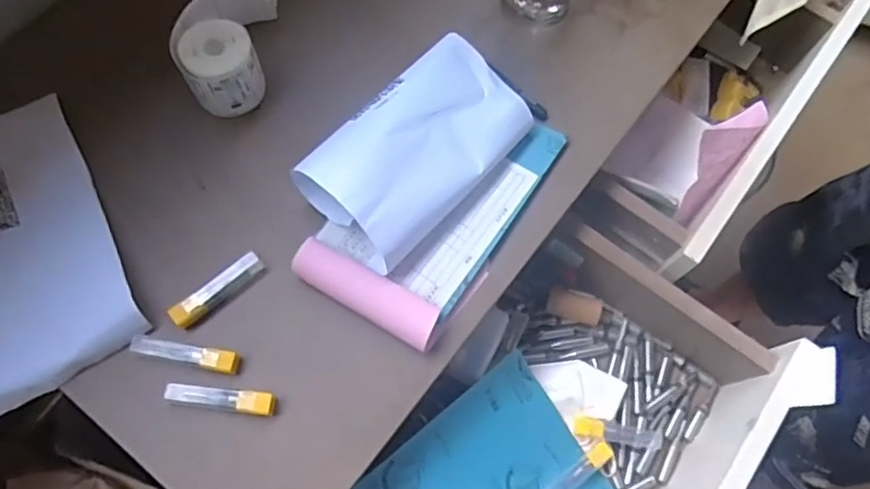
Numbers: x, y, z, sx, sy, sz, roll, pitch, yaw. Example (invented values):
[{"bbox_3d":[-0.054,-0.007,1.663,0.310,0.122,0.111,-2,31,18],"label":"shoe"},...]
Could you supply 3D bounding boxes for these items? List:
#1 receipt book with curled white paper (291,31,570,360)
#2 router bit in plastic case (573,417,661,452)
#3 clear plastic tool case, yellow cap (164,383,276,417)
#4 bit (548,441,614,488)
[{"bbox_3d":[-0.006,-0.060,0.559,0.175,0.074,0.267,36,76,11],"label":"receipt book with curled white paper"},{"bbox_3d":[0.193,0.198,0.651,0.097,0.016,0.019,17,72,-13],"label":"router bit in plastic case"},{"bbox_3d":[-0.177,0.128,0.515,0.085,0.018,0.019,5,72,1],"label":"clear plastic tool case, yellow cap"},{"bbox_3d":[0.144,0.231,0.625,0.093,0.011,0.019,-29,74,-27],"label":"bit"}]

